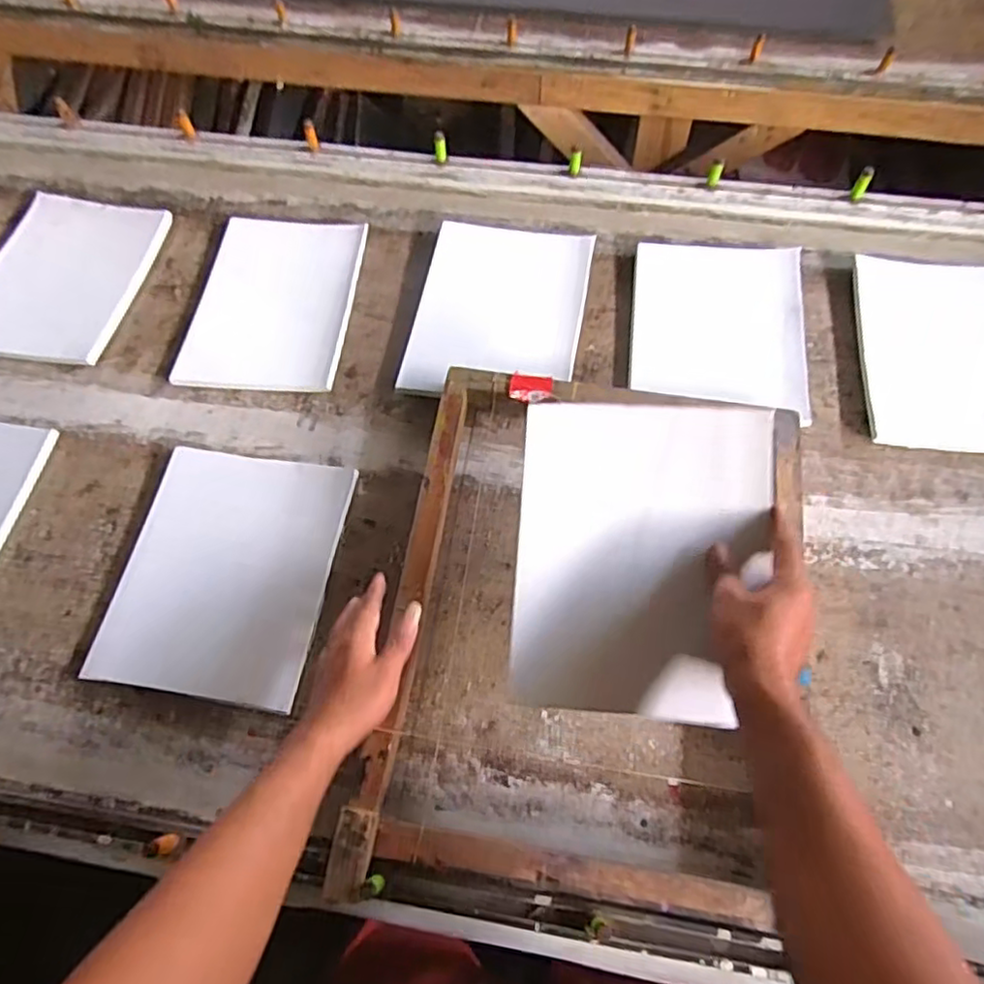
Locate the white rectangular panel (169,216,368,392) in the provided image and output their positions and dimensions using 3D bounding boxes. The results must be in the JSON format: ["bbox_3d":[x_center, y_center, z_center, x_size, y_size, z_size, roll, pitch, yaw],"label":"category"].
[{"bbox_3d":[-0.293,-0.255,0.865,0.205,0.015,0.266,5,67,2],"label":"white rectangular panel"}]

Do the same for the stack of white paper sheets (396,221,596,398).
[{"bbox_3d":[0.011,-0.241,0.847,0.213,0.026,0.272,10,68,5],"label":"stack of white paper sheets"}]

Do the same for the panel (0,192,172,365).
[{"bbox_3d":[-0.596,-0.296,0.882,0.231,0.016,0.263,11,68,5],"label":"panel"}]

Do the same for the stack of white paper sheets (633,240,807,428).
[{"bbox_3d":[0.288,-0.217,0.819,0.207,0.030,0.240,7,68,3],"label":"stack of white paper sheets"}]

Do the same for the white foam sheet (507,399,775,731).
[{"bbox_3d":[0.130,0.053,0.560,0.212,0.026,0.269,3,80,9],"label":"white foam sheet"}]

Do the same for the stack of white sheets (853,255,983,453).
[{"bbox_3d":[0.570,-0.172,0.802,0.203,0.018,0.263,3,71,8],"label":"stack of white sheets"}]

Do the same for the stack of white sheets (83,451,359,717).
[{"bbox_3d":[-0.293,0.085,0.716,0.224,0.014,0.274,9,68,4],"label":"stack of white sheets"}]

